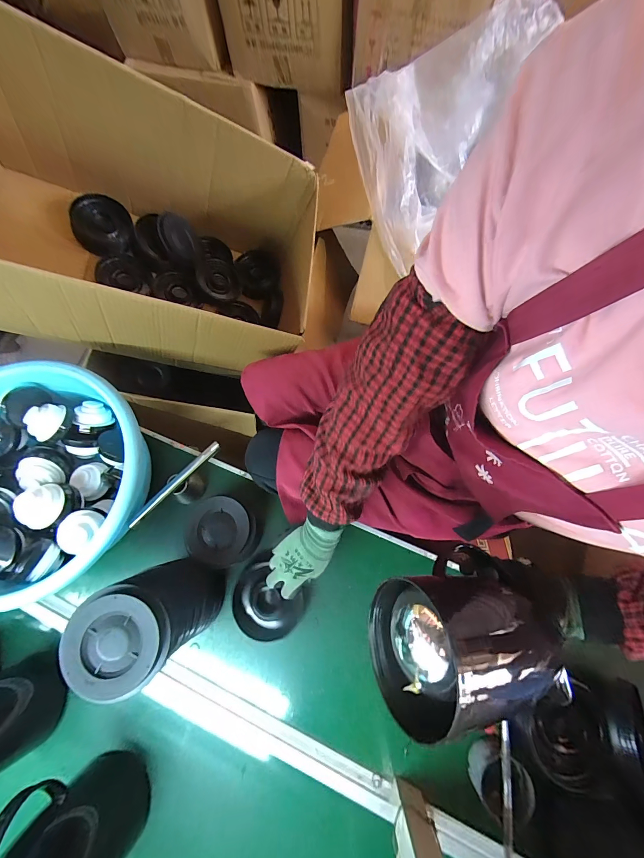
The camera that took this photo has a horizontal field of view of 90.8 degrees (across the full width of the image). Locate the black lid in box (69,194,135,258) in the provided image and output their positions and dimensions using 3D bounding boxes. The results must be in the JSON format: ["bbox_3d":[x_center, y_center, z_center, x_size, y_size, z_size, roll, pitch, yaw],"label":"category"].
[{"bbox_3d":[-0.528,-0.494,0.764,0.128,0.034,0.131,-6,102,-27],"label":"black lid in box"}]

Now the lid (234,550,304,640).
[{"bbox_3d":[-0.098,0.299,0.550,0.125,0.023,0.113,42,79,12],"label":"lid"}]

